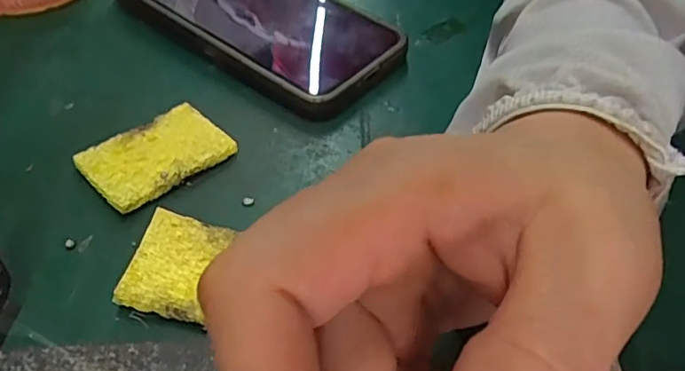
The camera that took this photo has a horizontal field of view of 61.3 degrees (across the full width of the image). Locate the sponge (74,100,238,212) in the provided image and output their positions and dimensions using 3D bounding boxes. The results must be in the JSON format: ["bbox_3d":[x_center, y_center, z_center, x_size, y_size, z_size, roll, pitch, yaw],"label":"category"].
[{"bbox_3d":[-0.077,-0.012,0.242,0.054,0.008,0.037,-34,57,-30],"label":"sponge"}]

